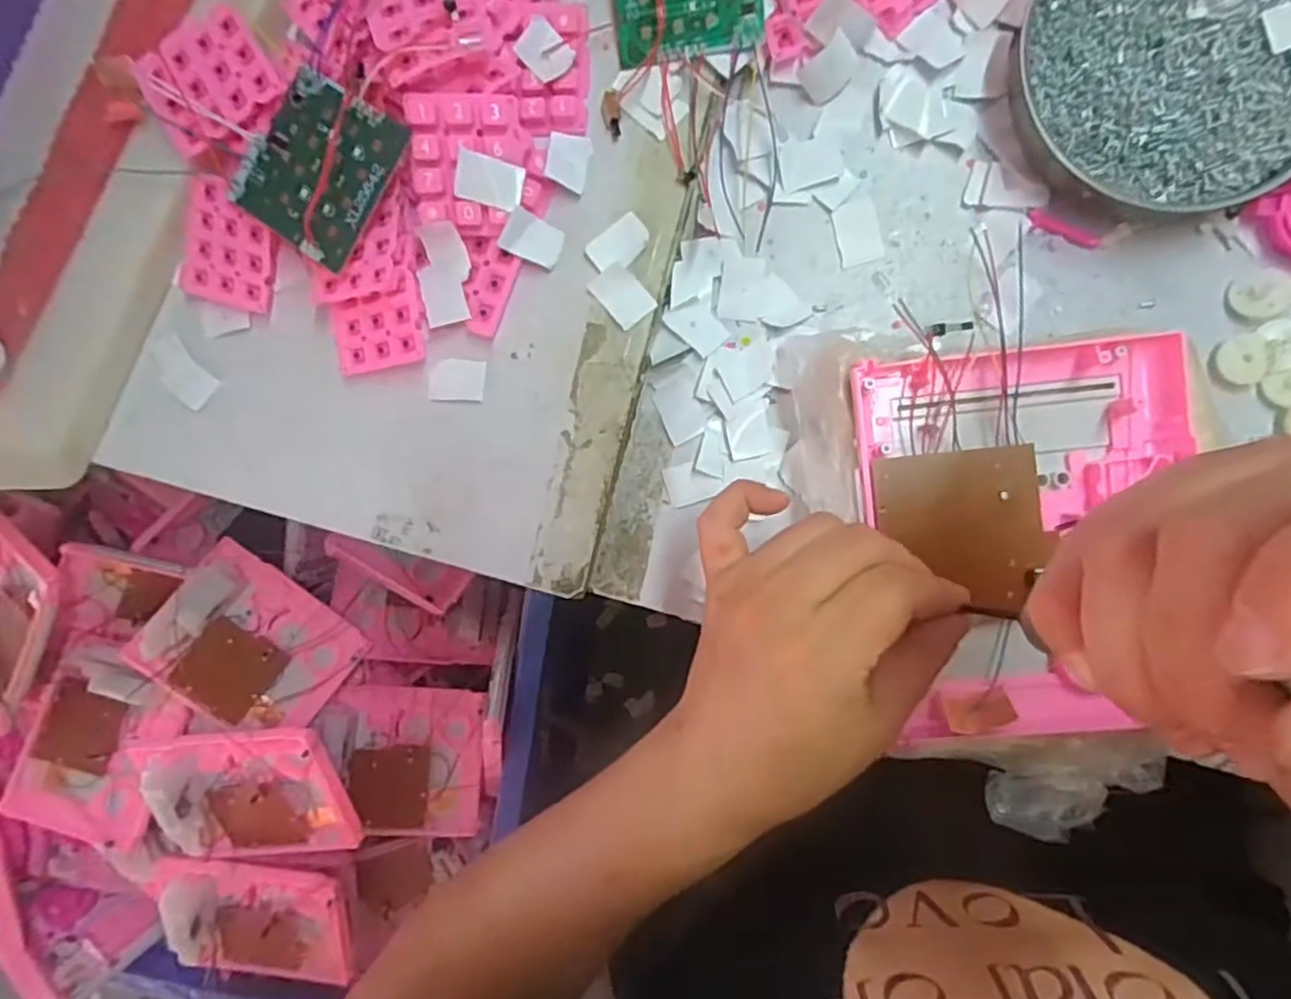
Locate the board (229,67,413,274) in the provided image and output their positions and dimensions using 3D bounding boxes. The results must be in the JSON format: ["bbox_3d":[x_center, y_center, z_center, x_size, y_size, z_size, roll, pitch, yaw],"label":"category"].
[{"bbox_3d":[-0.152,-0.154,0.313,0.068,0.006,0.071,35,101,9],"label":"board"}]

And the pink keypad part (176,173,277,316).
[{"bbox_3d":[-0.209,-0.126,0.338,0.047,0.007,0.058,21,106,5],"label":"pink keypad part"}]

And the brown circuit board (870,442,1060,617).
[{"bbox_3d":[0.135,0.014,0.288,0.066,0.004,0.069,-7,87,7],"label":"brown circuit board"}]

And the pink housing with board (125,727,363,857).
[{"bbox_3d":[-0.340,0.260,0.573,0.162,0.040,0.137,-7,115,5],"label":"pink housing with board"}]

